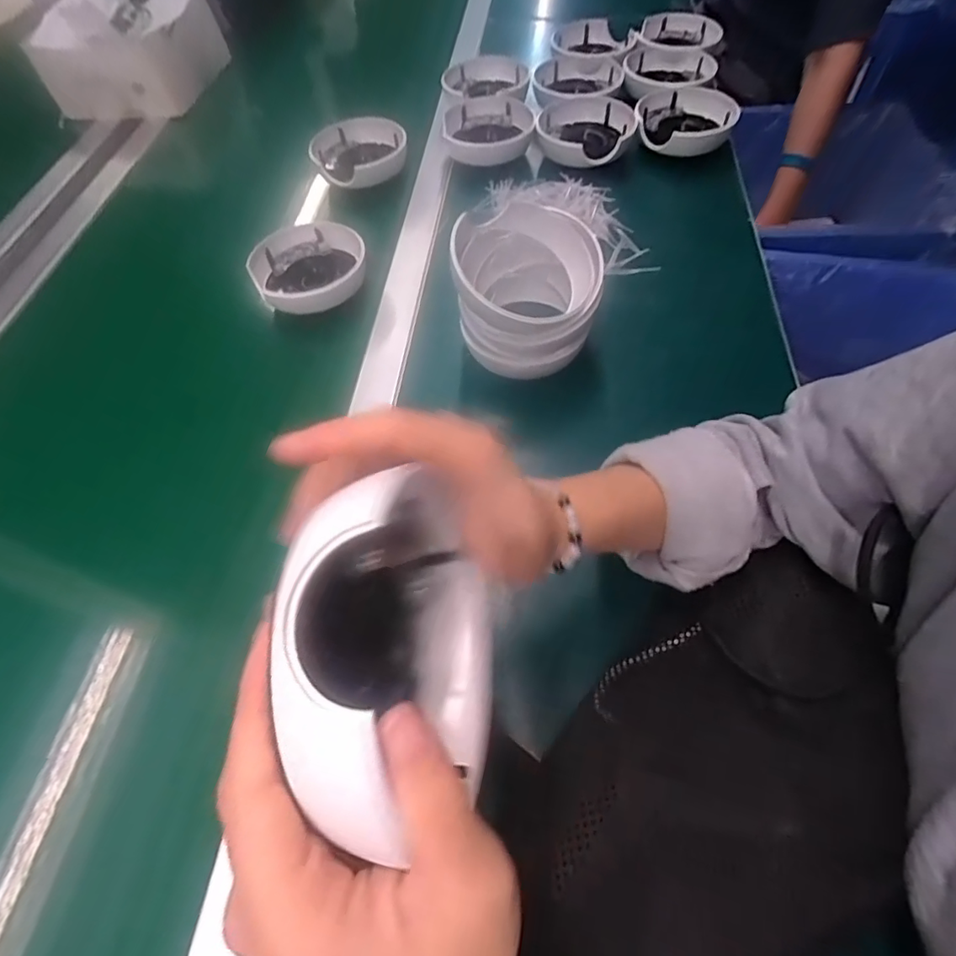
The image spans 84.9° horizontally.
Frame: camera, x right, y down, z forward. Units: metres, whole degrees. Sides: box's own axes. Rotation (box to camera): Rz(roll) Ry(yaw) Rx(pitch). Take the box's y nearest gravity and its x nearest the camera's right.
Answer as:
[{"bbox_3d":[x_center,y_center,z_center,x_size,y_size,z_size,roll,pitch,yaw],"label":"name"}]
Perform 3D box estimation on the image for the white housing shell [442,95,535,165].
[{"bbox_3d":[0.013,-0.433,0.652,0.109,0.038,0.115,0,59,5],"label":"white housing shell"}]

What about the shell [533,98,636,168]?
[{"bbox_3d":[0.131,-0.426,0.643,0.113,0.034,0.112,4,59,7],"label":"shell"}]

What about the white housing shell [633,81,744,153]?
[{"bbox_3d":[0.249,-0.436,0.639,0.121,0.041,0.120,21,62,17],"label":"white housing shell"}]

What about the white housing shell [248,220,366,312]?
[{"bbox_3d":[-0.174,-0.220,0.544,0.114,0.036,0.108,-2,58,4],"label":"white housing shell"}]

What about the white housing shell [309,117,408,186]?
[{"bbox_3d":[-0.145,-0.399,0.650,0.112,0.036,0.116,-10,58,-1],"label":"white housing shell"}]

